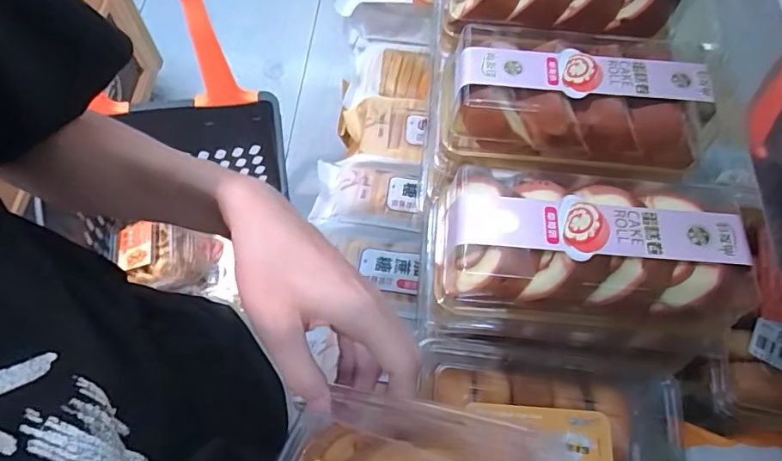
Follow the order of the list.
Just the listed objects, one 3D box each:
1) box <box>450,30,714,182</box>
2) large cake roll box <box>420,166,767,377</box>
[{"bbox_3d":[0.144,-0.101,0.384,0.192,0.059,0.095,9,66,1],"label":"box"},{"bbox_3d":[0.127,0.028,0.342,0.204,0.083,0.118,11,66,2],"label":"large cake roll box"}]

